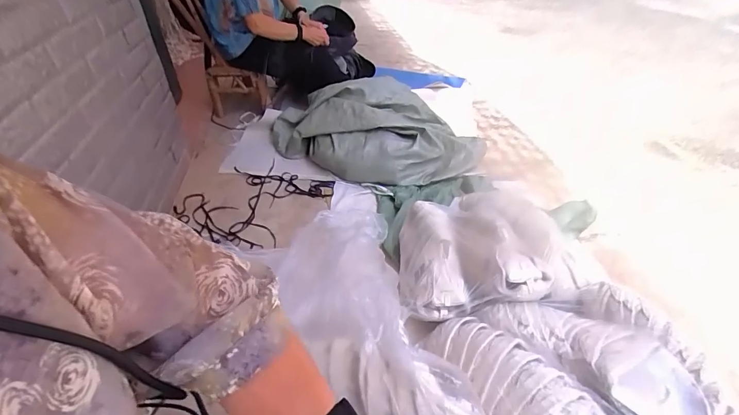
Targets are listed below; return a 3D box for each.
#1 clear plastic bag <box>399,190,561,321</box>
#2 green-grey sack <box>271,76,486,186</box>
[{"bbox_3d":[0.270,0.086,0.977,0.409,0.098,0.361,-6,39,-3],"label":"clear plastic bag"},{"bbox_3d":[0.017,-0.310,1.461,0.770,0.229,0.453,19,44,25],"label":"green-grey sack"}]

